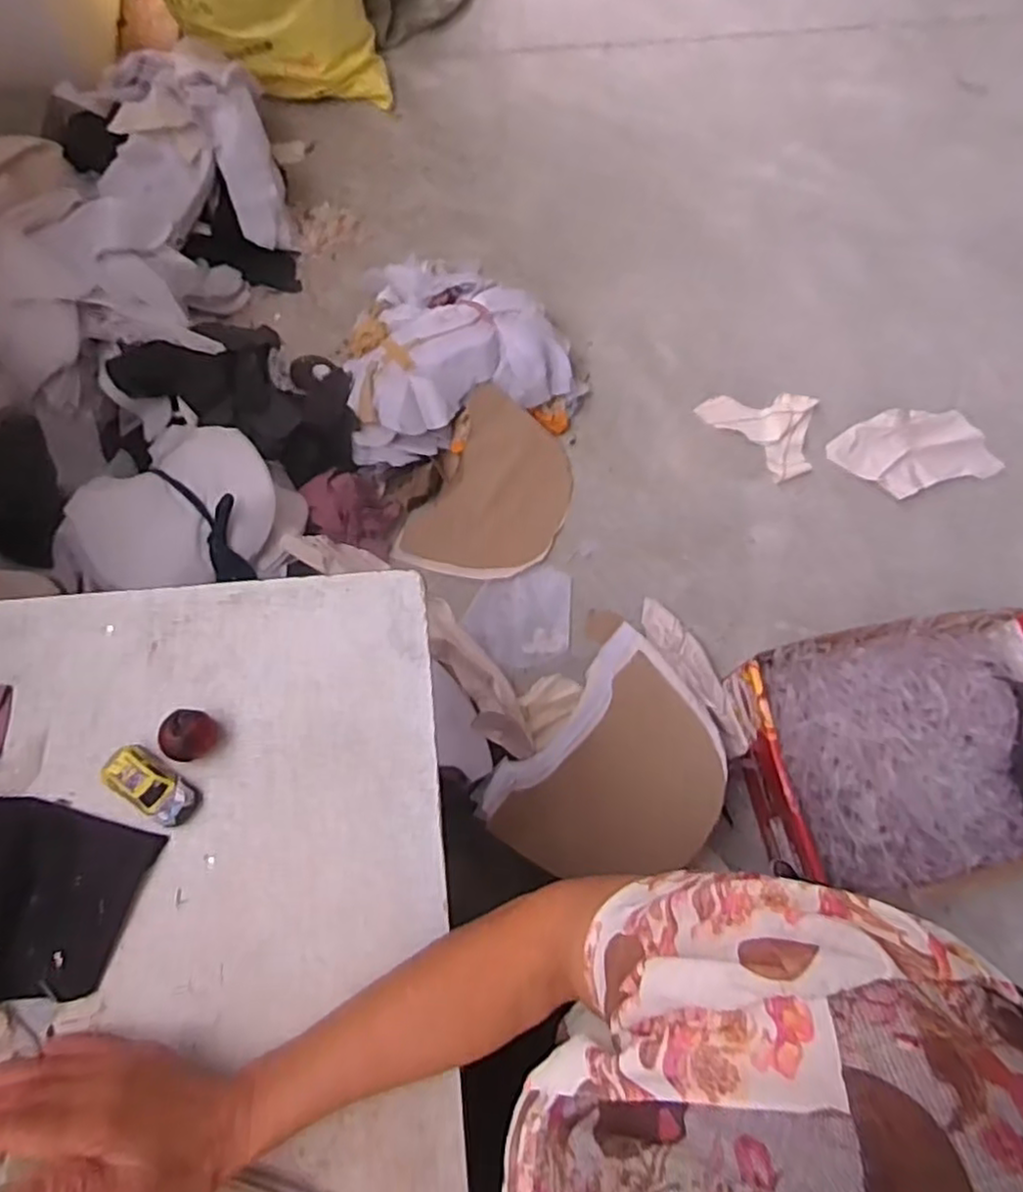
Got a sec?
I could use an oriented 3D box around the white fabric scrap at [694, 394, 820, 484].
[{"bbox_3d":[0.414,-0.280,1.112,0.148,0.013,0.186,-41,77,-15],"label":"white fabric scrap"}]

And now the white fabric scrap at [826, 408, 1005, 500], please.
[{"bbox_3d":[0.628,-0.230,1.097,0.246,0.018,0.142,-11,71,-7],"label":"white fabric scrap"}]

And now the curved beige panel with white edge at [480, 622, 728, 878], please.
[{"bbox_3d":[0.133,0.212,0.828,0.227,0.040,0.289,40,73,11],"label":"curved beige panel with white edge"}]

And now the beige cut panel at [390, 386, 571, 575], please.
[{"bbox_3d":[-0.024,-0.141,1.021,0.200,0.059,0.283,28,75,10],"label":"beige cut panel"}]

